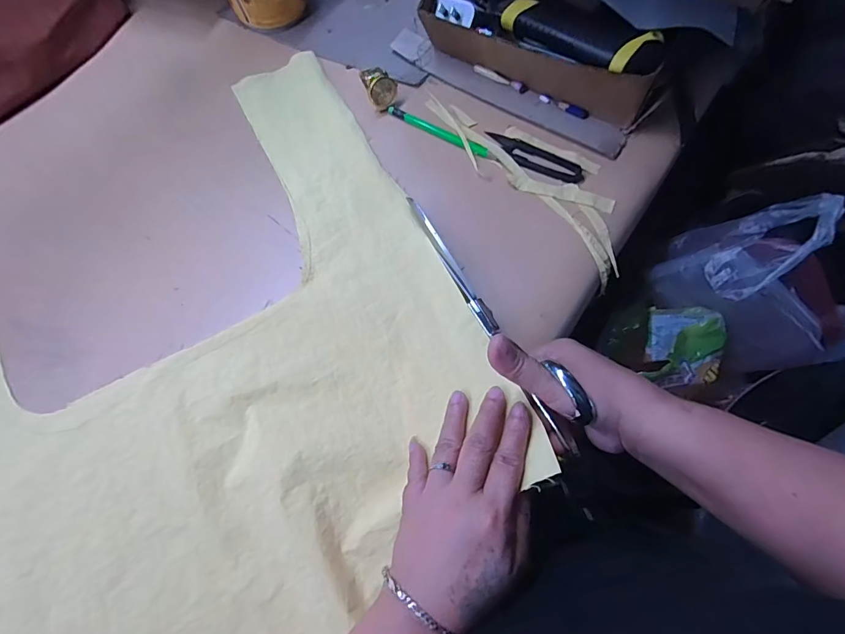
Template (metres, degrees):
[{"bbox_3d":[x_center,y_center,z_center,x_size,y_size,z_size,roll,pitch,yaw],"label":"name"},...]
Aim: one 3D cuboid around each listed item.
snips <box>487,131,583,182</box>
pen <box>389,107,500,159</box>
[{"bbox_3d":[0.101,-0.148,0.399,0.097,0.007,0.026,32,76,10],"label":"snips"},{"bbox_3d":[0.018,-0.175,0.413,0.115,0.005,0.011,30,75,10],"label":"pen"}]

